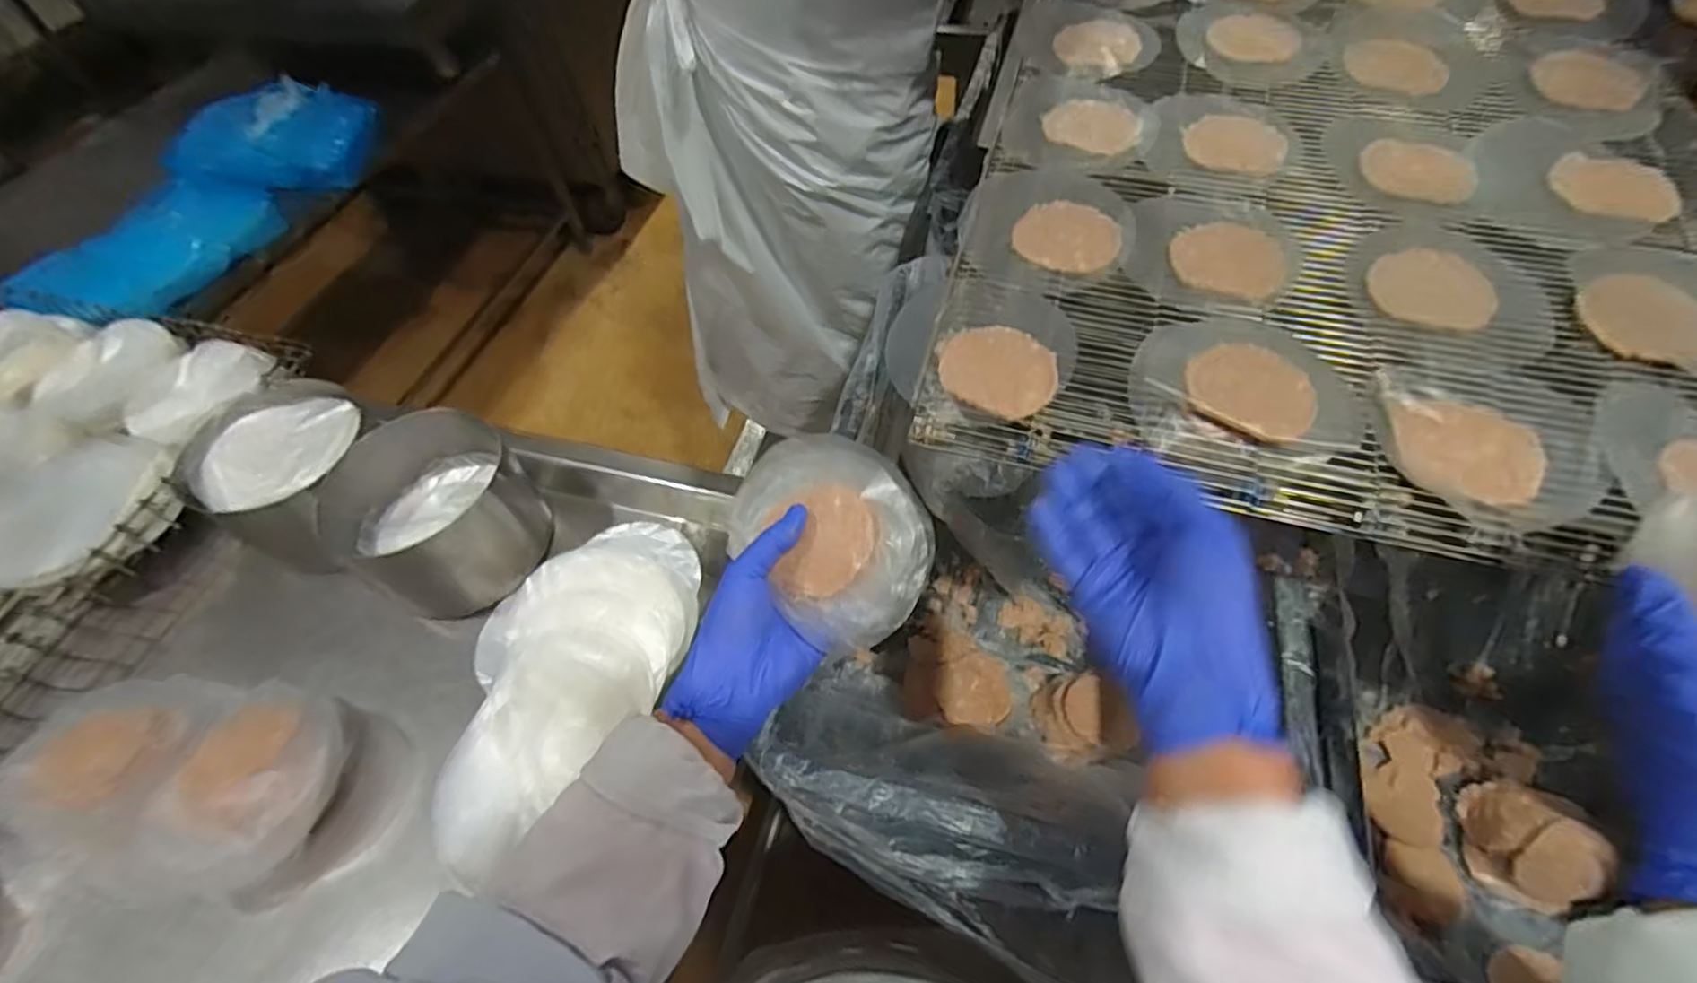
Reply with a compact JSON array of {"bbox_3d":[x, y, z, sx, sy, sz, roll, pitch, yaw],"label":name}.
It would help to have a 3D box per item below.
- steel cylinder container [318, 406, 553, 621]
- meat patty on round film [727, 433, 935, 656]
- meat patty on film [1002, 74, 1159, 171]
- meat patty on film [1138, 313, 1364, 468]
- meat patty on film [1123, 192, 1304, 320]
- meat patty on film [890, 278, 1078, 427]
[{"bbox_3d":[-0.350,0.020,0.614,0.149,0.098,0.152,-2,56,3],"label":"steel cylinder container"},{"bbox_3d":[-0.011,0.018,0.447,0.136,0.017,0.109,37,85,21],"label":"meat patty on round film"},{"bbox_3d":[0.186,-0.299,0.572,0.115,0.007,0.106,17,59,15],"label":"meat patty on film"},{"bbox_3d":[0.237,-0.065,0.431,0.120,0.010,0.108,-6,56,1],"label":"meat patty on film"},{"bbox_3d":[0.253,-0.167,0.494,0.107,0.010,0.117,14,58,14],"label":"meat patty on film"},{"bbox_3d":[0.087,-0.095,0.471,0.116,0.014,0.116,-2,56,3],"label":"meat patty on film"}]

